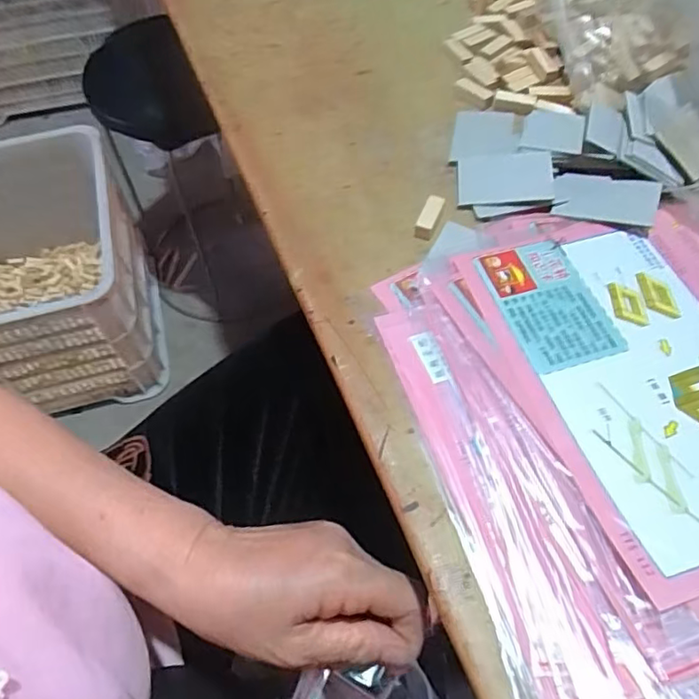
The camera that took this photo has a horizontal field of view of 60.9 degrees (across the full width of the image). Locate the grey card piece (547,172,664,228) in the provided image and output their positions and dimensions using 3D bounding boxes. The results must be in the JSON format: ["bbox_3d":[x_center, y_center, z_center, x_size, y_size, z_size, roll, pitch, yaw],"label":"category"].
[{"bbox_3d":[0.163,-0.097,0.379,0.061,0.008,0.033,15,60,14],"label":"grey card piece"}]

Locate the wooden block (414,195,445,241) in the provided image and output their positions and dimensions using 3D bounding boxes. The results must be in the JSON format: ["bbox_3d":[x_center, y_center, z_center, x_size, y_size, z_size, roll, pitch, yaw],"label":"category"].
[{"bbox_3d":[0.052,-0.085,0.382,0.012,0.009,0.034,16,60,14],"label":"wooden block"}]

